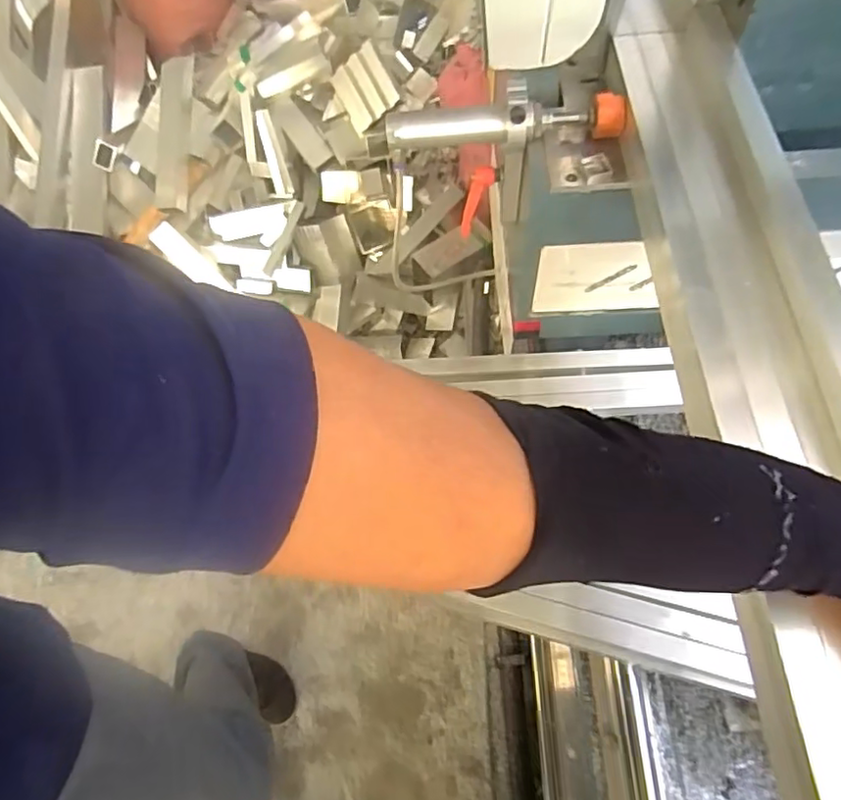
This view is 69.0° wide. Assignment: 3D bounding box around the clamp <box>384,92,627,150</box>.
[{"bbox_3d":[0.086,-0.283,0.629,0.240,0.047,0.036,-4,62,1],"label":"clamp"}]

